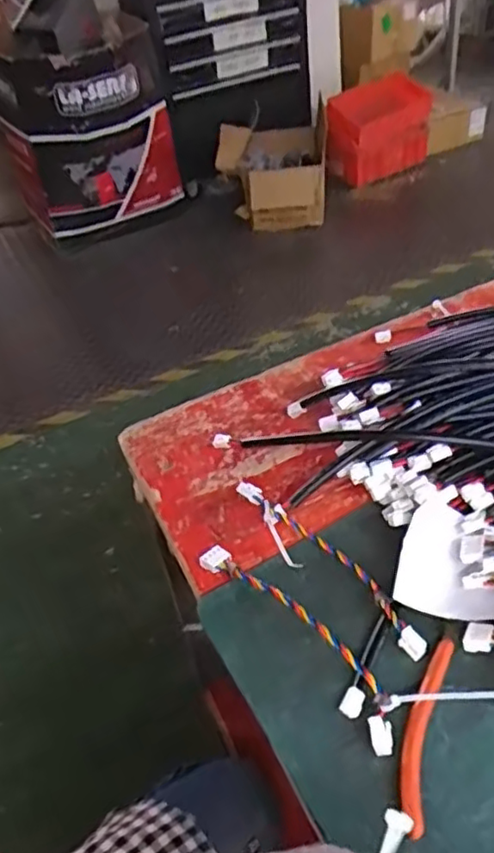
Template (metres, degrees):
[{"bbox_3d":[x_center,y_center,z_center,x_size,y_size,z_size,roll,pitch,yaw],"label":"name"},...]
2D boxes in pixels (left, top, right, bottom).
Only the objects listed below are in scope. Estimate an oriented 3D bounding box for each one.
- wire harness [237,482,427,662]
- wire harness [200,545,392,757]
[{"bbox_3d":[0.052,0.087,0.421,0.030,0.025,0.159,-35,48,-27],"label":"wire harness"},{"bbox_3d":[0.029,0.122,0.389,0.027,0.014,0.163,-32,47,-25],"label":"wire harness"}]

